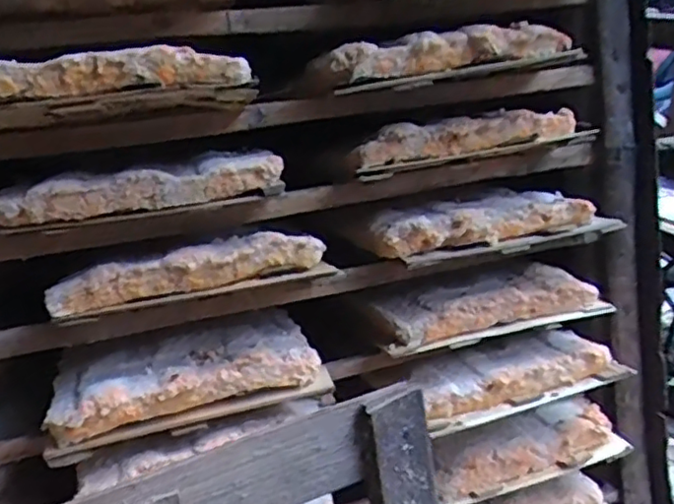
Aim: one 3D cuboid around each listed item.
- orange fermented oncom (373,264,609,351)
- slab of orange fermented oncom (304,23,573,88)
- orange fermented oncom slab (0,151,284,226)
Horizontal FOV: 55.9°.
[{"bbox_3d":[0.144,0.047,0.641,0.224,0.037,0.090,-8,12,-13],"label":"orange fermented oncom"},{"bbox_3d":[0.091,-0.174,0.564,0.232,0.037,0.066,-9,12,-18],"label":"slab of orange fermented oncom"},{"bbox_3d":[-0.152,-0.052,0.498,0.210,0.033,0.071,-8,12,-17],"label":"orange fermented oncom slab"}]

